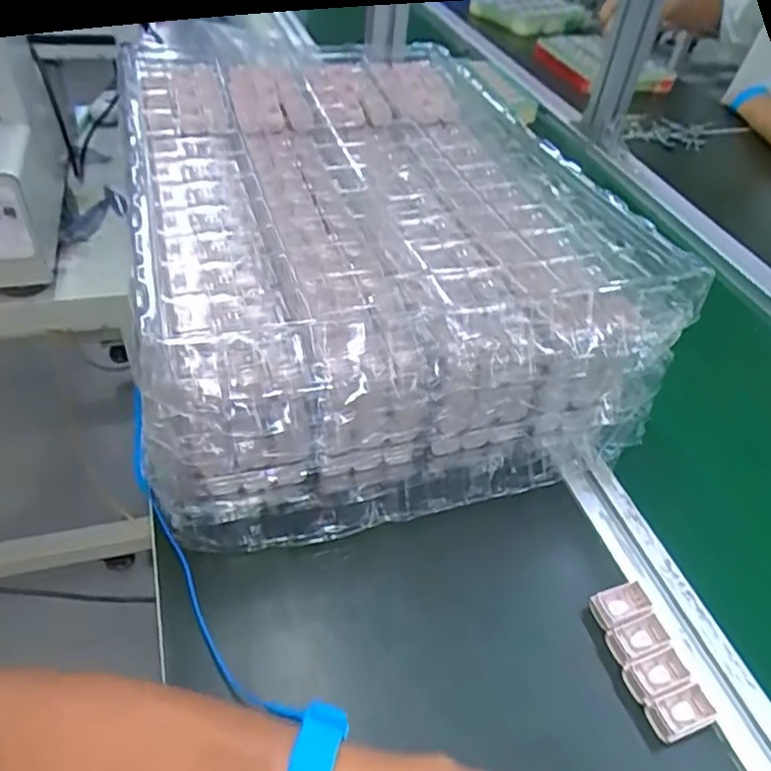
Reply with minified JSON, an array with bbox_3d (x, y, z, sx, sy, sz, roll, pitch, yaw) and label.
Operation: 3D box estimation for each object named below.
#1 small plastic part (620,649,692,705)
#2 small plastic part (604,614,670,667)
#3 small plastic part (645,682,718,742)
[{"bbox_3d":[0.160,0.172,0.380,0.035,0.013,0.022,-13,48,-20],"label":"small plastic part"},{"bbox_3d":[0.153,0.156,0.395,0.035,0.013,0.021,-12,48,-19],"label":"small plastic part"},{"bbox_3d":[0.167,0.187,0.366,0.036,0.014,0.021,-12,47,-18],"label":"small plastic part"}]

